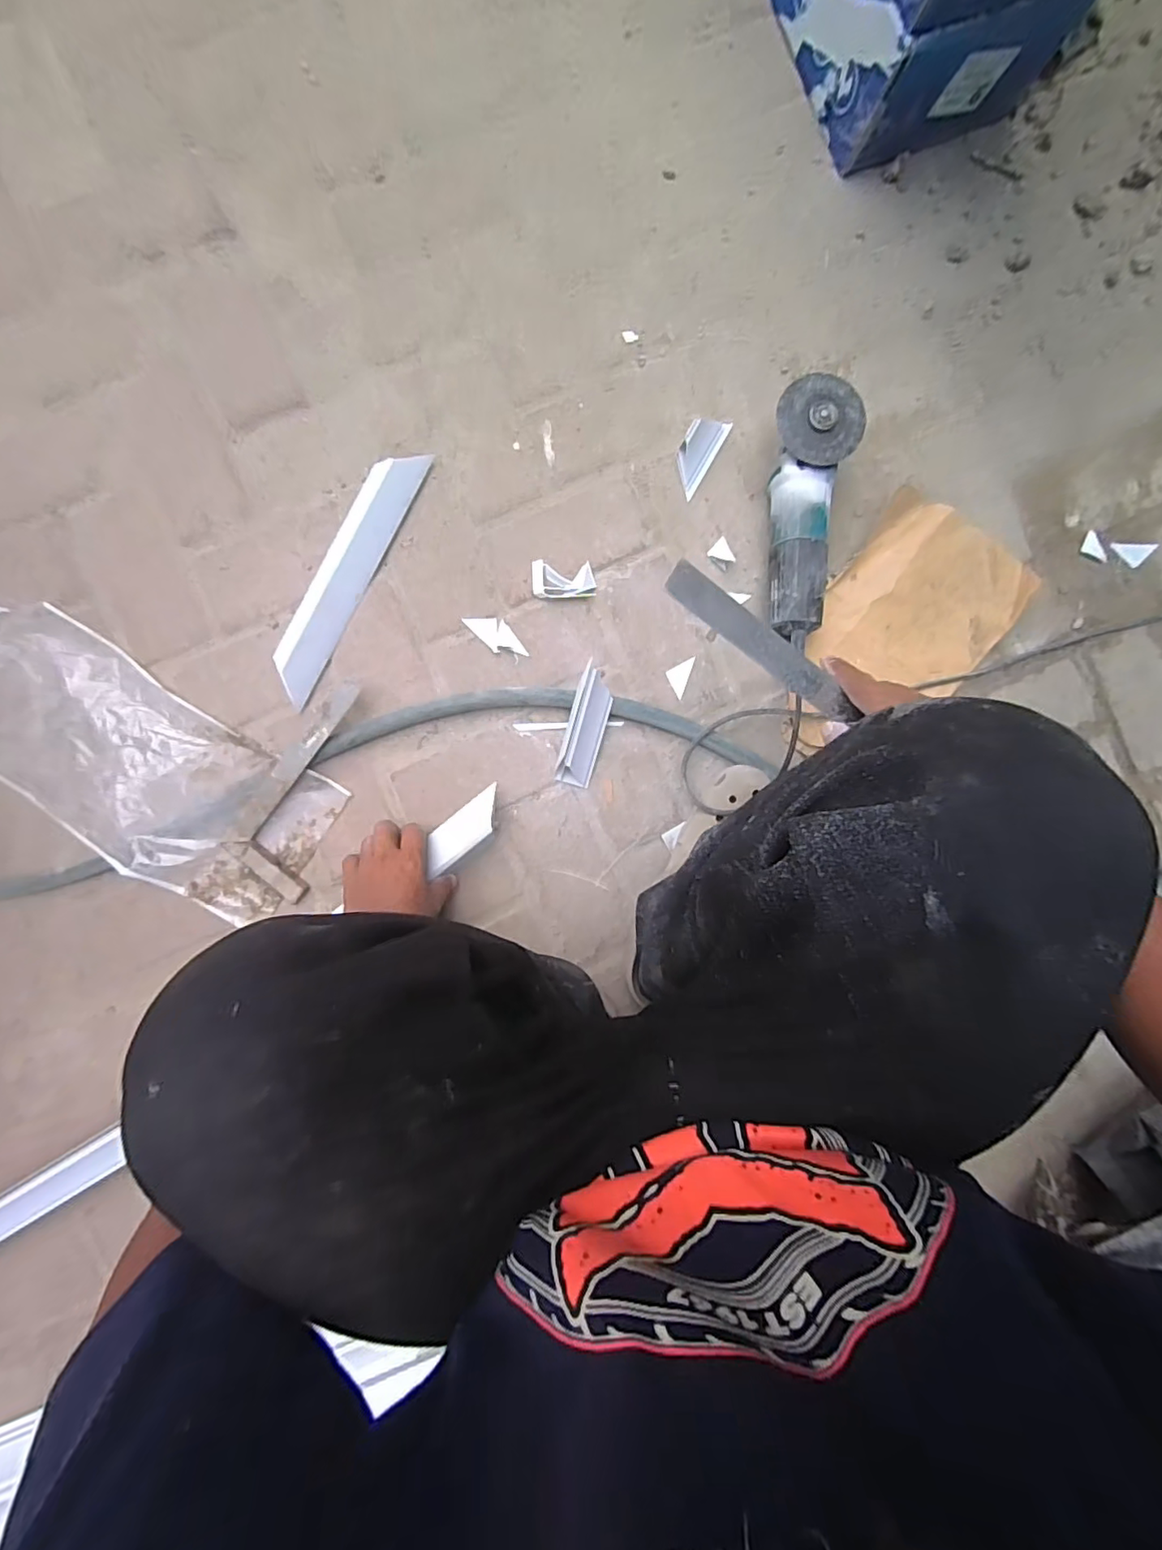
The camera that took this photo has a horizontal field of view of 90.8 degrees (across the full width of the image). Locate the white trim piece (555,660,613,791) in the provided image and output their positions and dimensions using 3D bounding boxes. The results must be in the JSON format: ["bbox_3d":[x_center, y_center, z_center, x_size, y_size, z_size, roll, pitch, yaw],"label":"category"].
[{"bbox_3d":[0.007,-0.057,0.688,0.043,0.022,0.140,16,90,-3],"label":"white trim piece"}]

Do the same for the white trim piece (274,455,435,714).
[{"bbox_3d":[-0.263,-0.224,0.640,0.063,0.033,0.294,29,89,-2],"label":"white trim piece"}]

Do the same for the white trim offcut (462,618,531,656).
[{"bbox_3d":[-0.098,-0.163,0.671,0.034,0.006,0.073,-44,92,-1],"label":"white trim offcut"}]

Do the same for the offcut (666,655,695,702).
[{"bbox_3d":[0.116,-0.119,0.681,0.025,0.006,0.050,18,90,-3],"label":"offcut"}]

